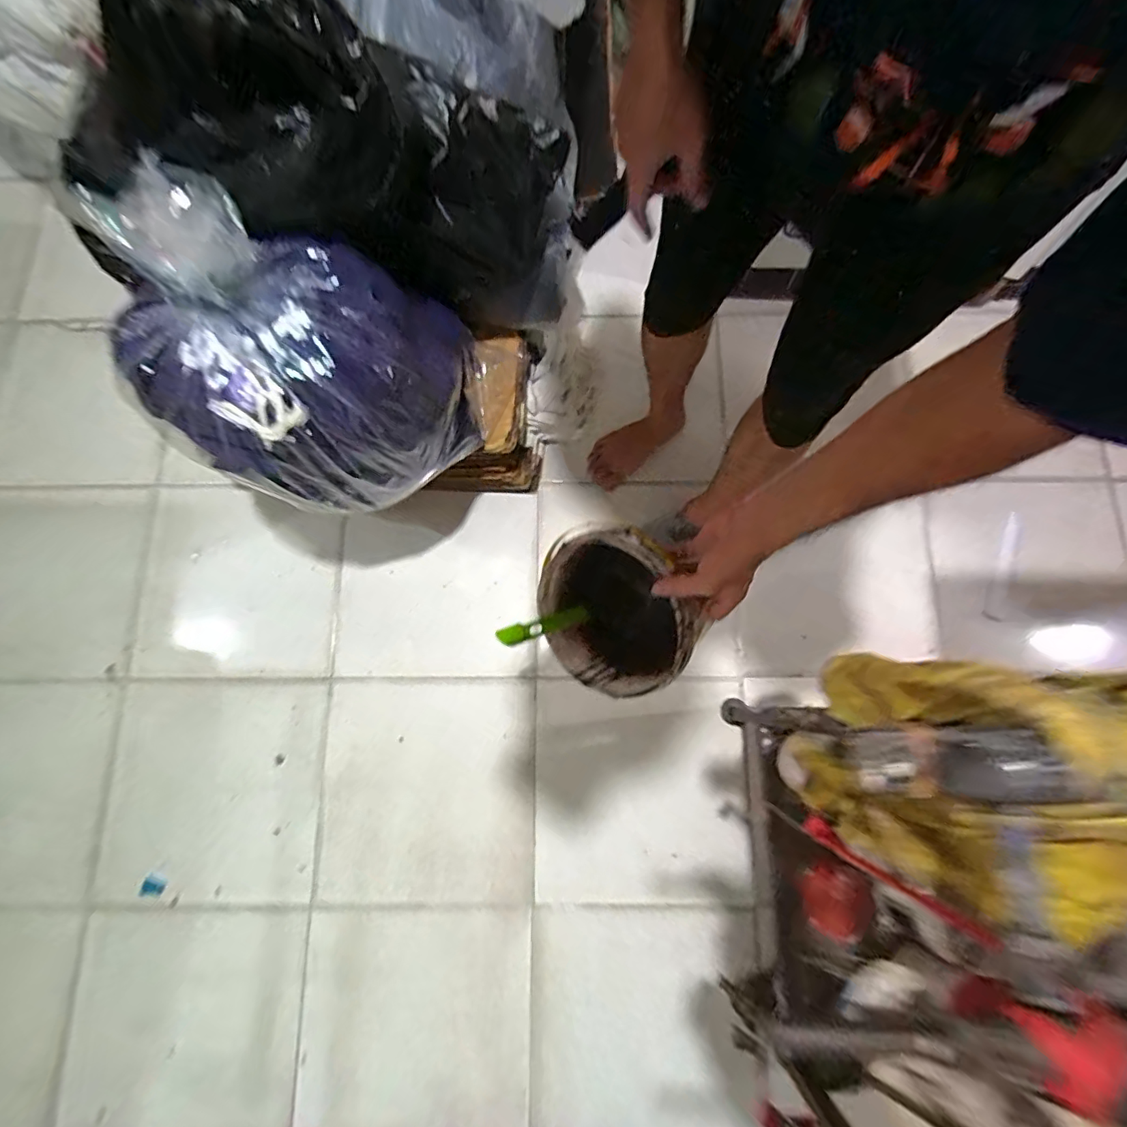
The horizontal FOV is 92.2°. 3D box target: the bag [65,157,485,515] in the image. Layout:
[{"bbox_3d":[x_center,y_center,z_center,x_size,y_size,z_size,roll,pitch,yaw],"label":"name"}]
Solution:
[{"bbox_3d":[-0.319,-0.228,0.686,0.354,0.360,0.251,0,78,0],"label":"bag"}]

